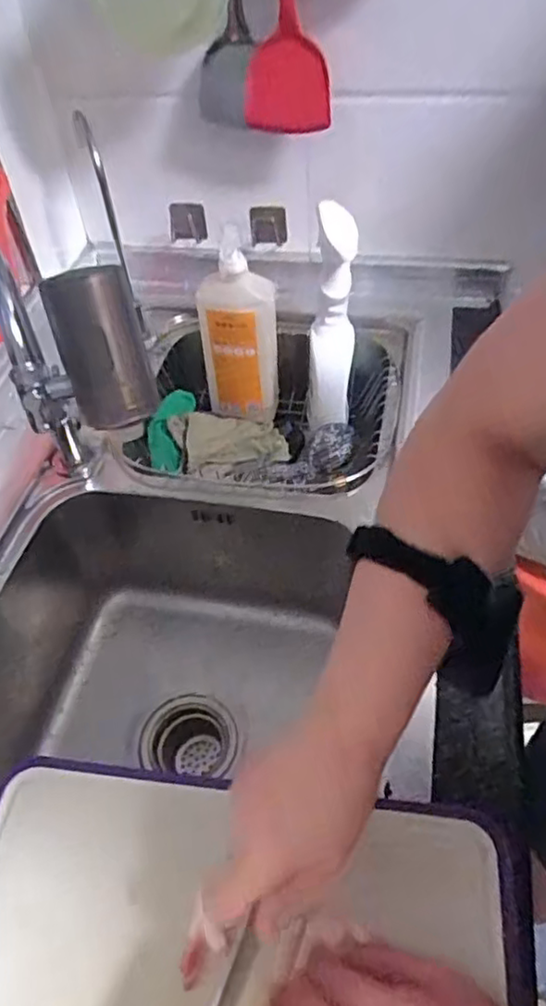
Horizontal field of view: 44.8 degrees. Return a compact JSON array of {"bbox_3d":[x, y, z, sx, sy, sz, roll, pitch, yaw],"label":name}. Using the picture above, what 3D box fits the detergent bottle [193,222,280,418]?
[{"bbox_3d":[-0.039,-0.183,0.735,0.084,0.241,0.041,0,50,2],"label":"detergent bottle"}]

